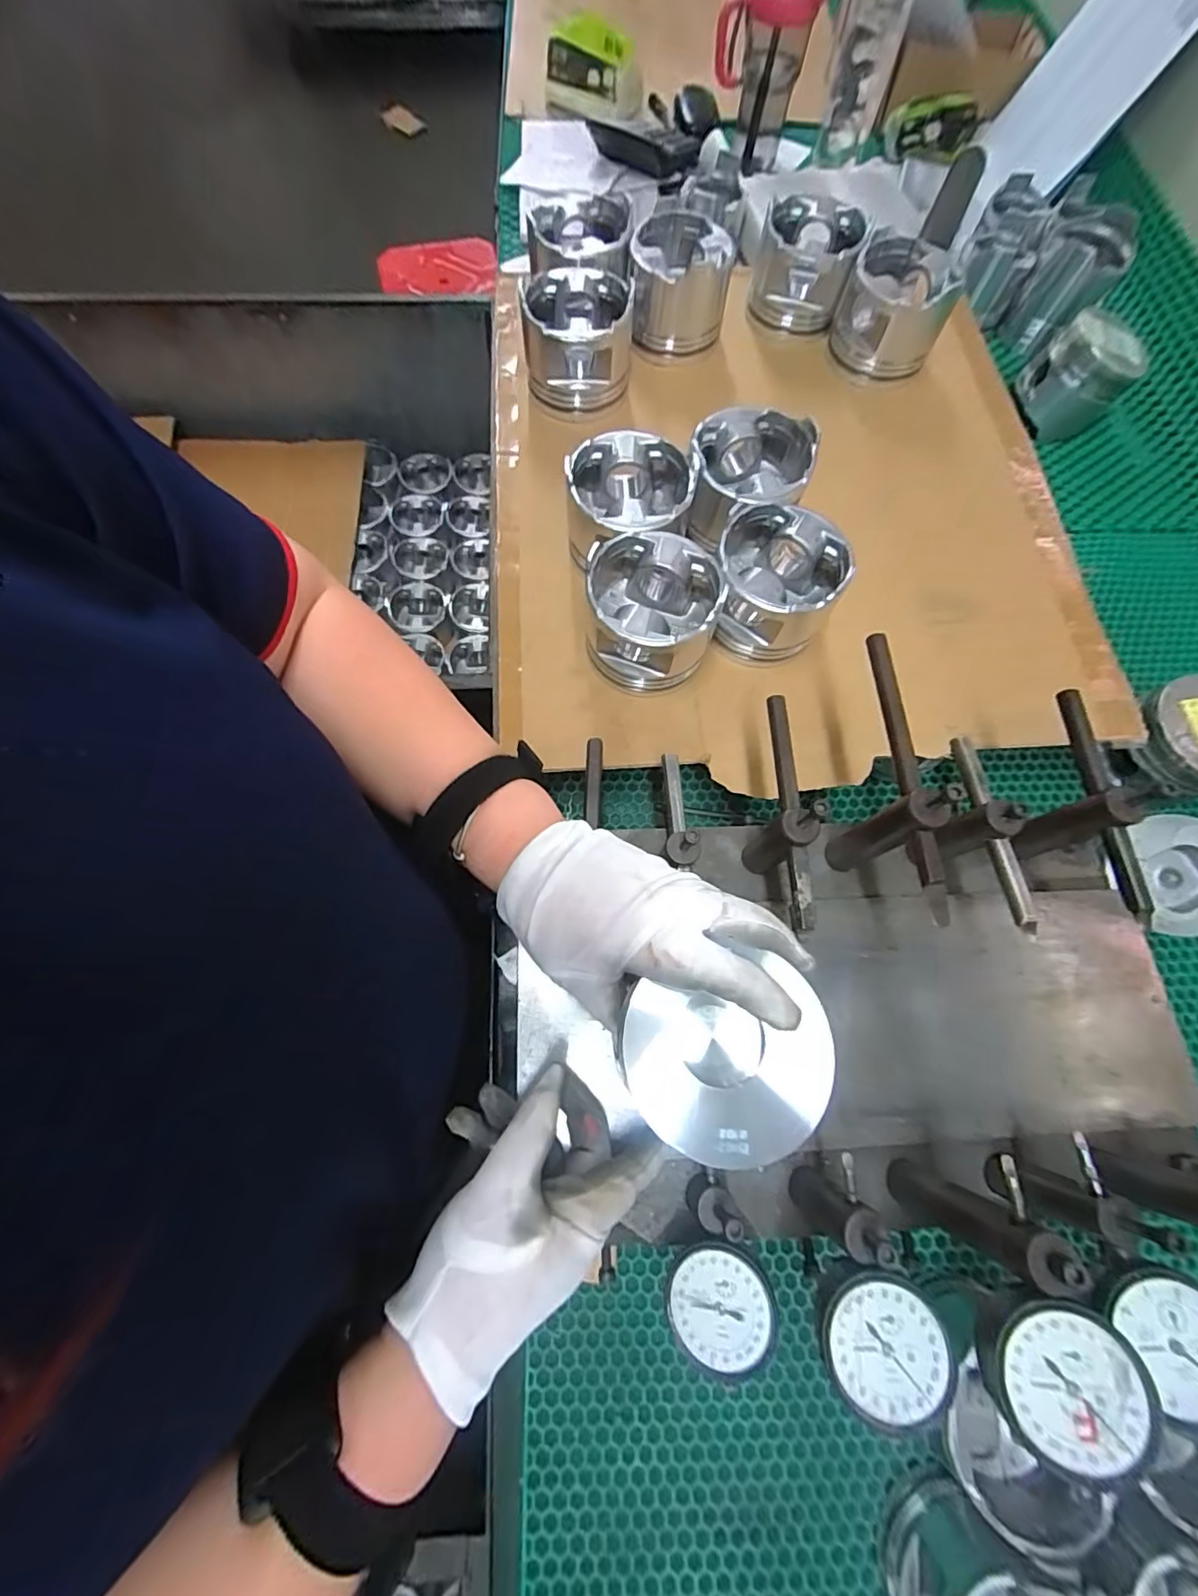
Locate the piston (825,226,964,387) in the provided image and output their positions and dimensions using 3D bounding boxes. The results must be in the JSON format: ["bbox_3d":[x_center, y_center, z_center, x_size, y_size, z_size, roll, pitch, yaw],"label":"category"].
[{"bbox_3d":[0.292,-0.490,0.556,0.099,0.085,0.100,13,72,3],"label":"piston"}]

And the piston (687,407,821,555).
[{"bbox_3d":[0.125,-0.266,0.477,0.101,0.090,0.103,7,71,1],"label":"piston"}]

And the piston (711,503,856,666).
[{"bbox_3d":[0.140,-0.171,0.444,0.096,0.076,0.101,16,72,4],"label":"piston"}]

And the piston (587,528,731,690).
[{"bbox_3d":[0.039,-0.146,0.430,0.100,0.070,0.101,15,72,4],"label":"piston"}]

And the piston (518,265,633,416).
[{"bbox_3d":[-0.021,-0.437,0.538,0.100,0.087,0.097,-2,71,-2],"label":"piston"}]

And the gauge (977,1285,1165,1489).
[{"bbox_3d":[0.185,0.232,0.221,0.052,0.027,0.054,0,71,-1],"label":"gauge"}]

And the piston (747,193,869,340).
[{"bbox_3d":[0.218,-0.566,0.586,0.100,0.070,0.101,20,72,5],"label":"piston"}]

